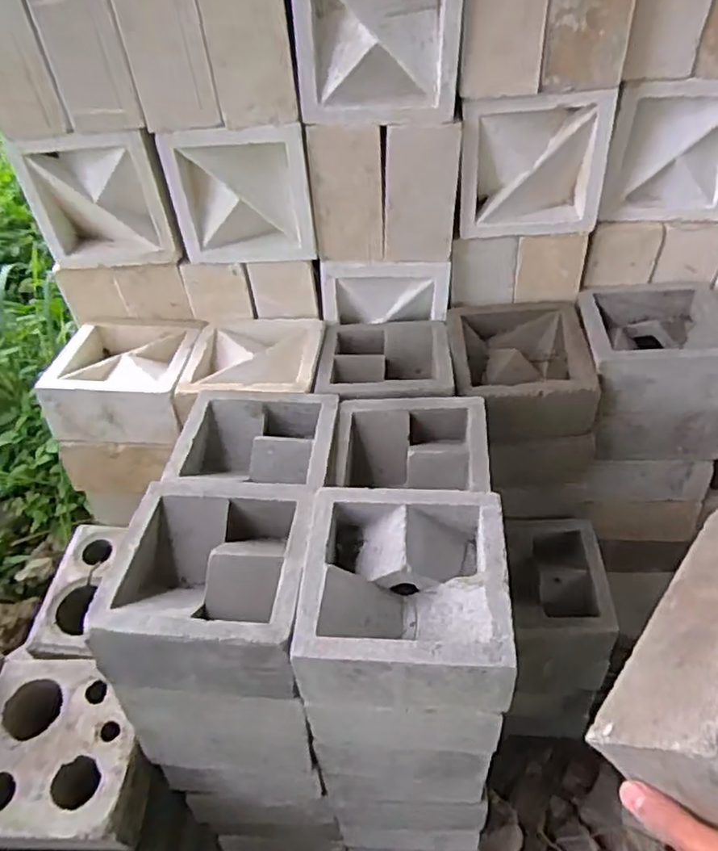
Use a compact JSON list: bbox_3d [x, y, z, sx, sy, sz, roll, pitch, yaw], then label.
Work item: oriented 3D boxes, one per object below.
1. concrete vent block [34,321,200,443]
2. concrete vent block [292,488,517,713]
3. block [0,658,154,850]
[{"bbox_3d":[-0.362,-0.080,1.000,0.200,0.097,0.192,-1,45,3],"label":"concrete vent block"},{"bbox_3d":[0.047,0.171,0.662,0.196,0.089,0.196,0,45,4],"label":"concrete vent block"},{"bbox_3d":[-0.361,0.399,0.791,0.208,0.071,0.194,0,45,4],"label":"block"}]

